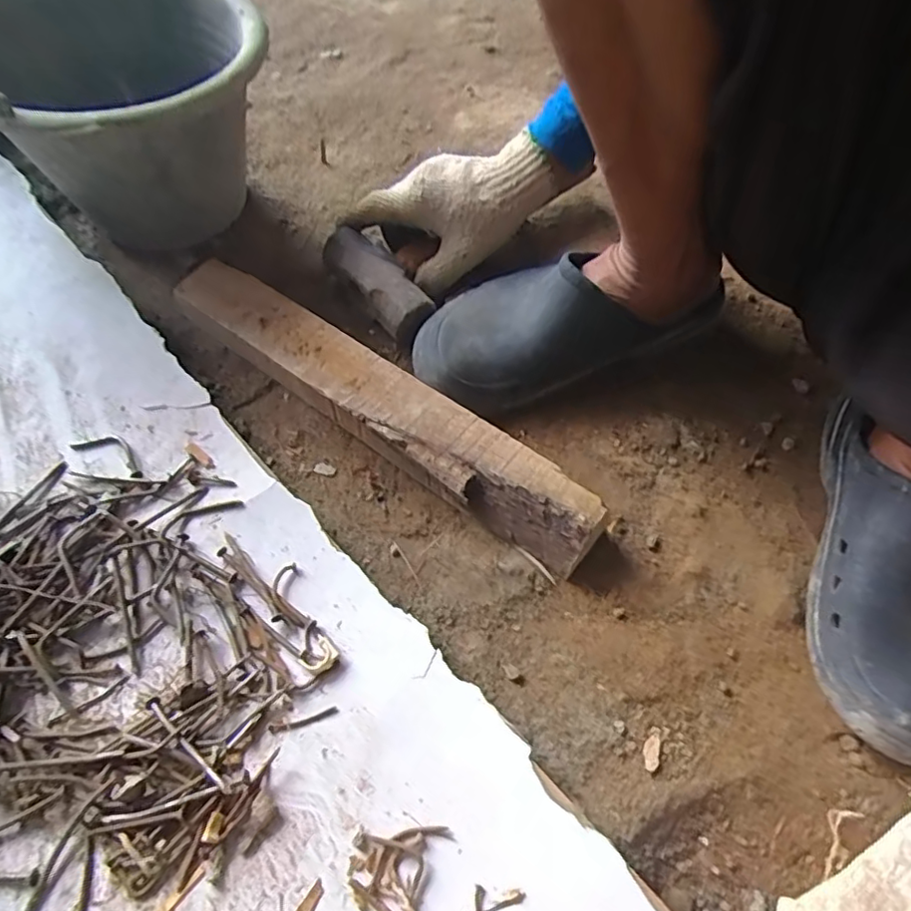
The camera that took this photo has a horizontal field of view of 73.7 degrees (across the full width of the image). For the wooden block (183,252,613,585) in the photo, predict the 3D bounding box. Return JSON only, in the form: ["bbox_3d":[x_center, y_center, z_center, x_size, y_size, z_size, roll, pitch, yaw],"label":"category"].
[{"bbox_3d":[-0.071,-0.044,0.468,0.400,0.041,0.061,34,59,21],"label":"wooden block"}]

